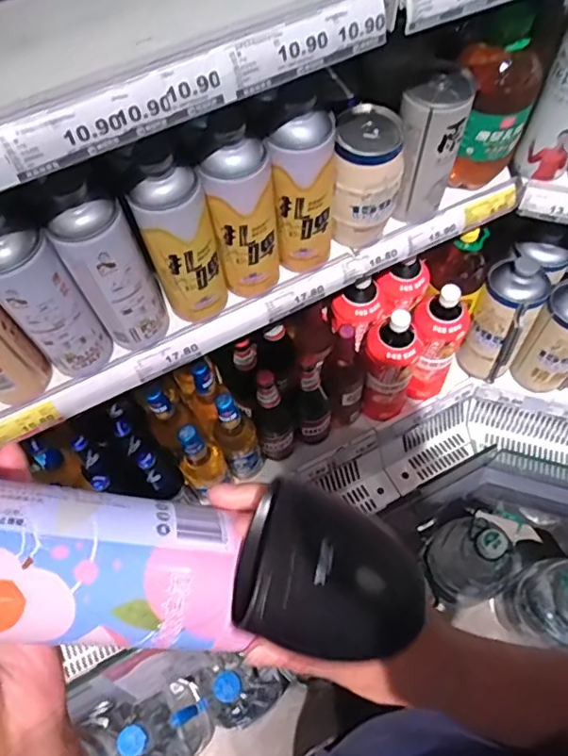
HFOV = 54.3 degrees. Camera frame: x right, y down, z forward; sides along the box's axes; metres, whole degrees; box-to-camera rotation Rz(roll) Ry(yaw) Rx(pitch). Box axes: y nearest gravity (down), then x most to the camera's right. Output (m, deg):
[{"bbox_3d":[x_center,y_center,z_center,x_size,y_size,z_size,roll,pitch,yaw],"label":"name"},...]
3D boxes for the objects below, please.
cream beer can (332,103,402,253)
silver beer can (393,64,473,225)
[{"bbox_3d":[0.105,-0.254,0.714,0.082,0.158,0.092,1,63,3],"label":"cream beer can"},{"bbox_3d":[0.182,-0.287,0.711,0.074,0.181,0.082,14,64,10],"label":"silver beer can"}]

